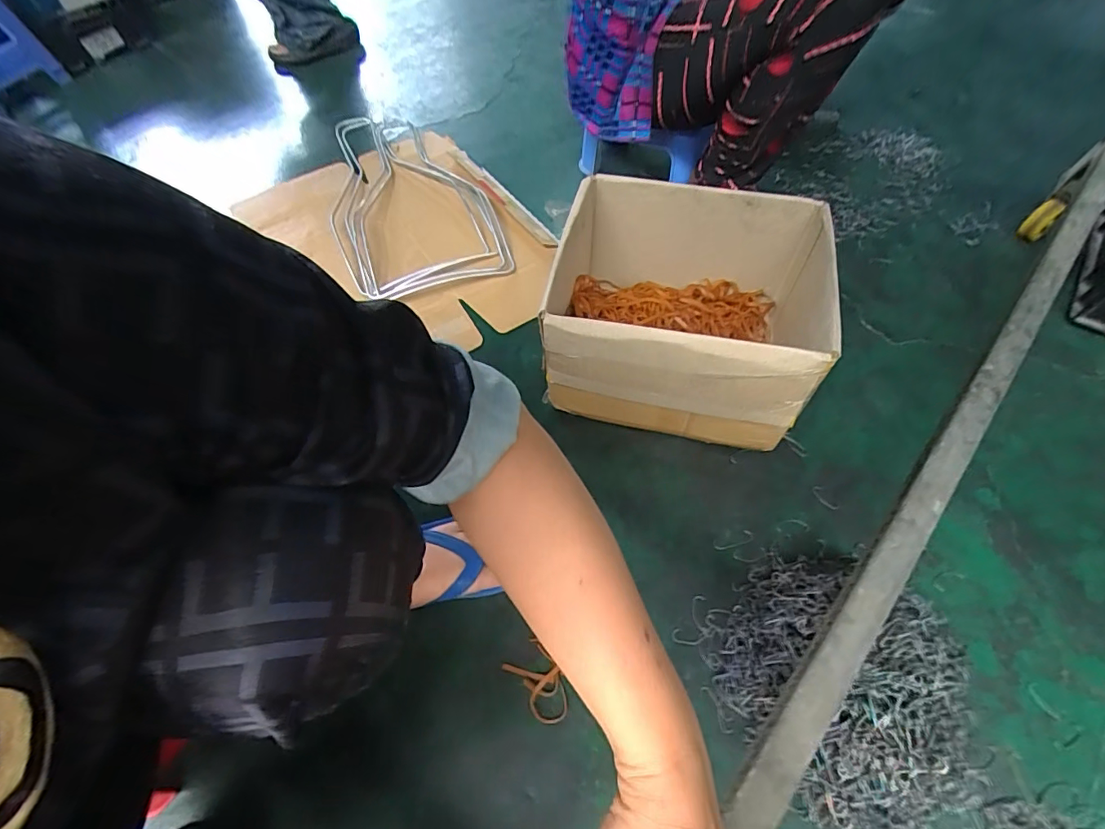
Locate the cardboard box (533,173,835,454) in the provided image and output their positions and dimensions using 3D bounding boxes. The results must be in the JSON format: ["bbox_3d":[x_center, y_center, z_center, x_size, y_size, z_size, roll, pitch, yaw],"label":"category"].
[{"bbox_3d":[0.159,-0.138,0.653,0.347,0.199,0.283,13,59,9],"label":"cardboard box"}]

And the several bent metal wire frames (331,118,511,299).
[{"bbox_3d":[-0.293,-0.418,0.931,0.275,0.051,0.541,-25,61,-12],"label":"several bent metal wire frames"}]

